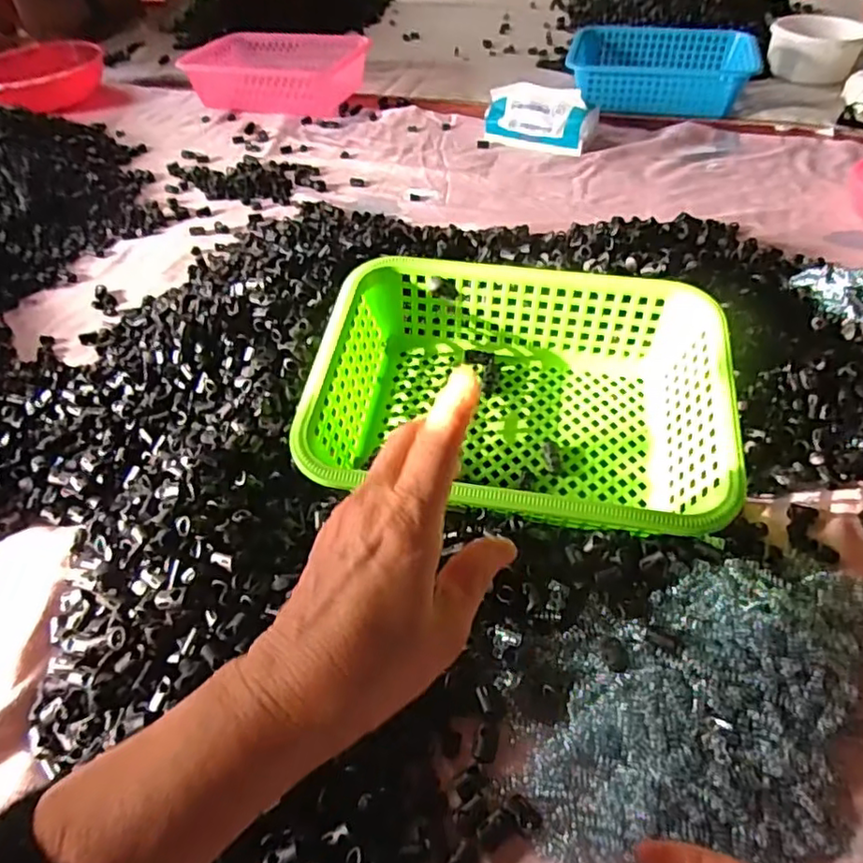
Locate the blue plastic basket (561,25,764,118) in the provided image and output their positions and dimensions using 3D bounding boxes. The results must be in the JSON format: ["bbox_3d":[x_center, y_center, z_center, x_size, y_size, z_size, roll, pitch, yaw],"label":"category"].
[{"bbox_3d":[0.396,-0.629,1.055,0.303,0.080,0.197,8,48,9],"label":"blue plastic basket"}]

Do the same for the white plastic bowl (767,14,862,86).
[{"bbox_3d":[0.712,-0.719,1.132,0.163,0.070,0.138,25,53,22],"label":"white plastic bowl"}]

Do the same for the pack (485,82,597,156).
[{"bbox_3d":[0.165,-0.481,0.935,0.168,0.074,0.084,17,50,17],"label":"pack"}]

